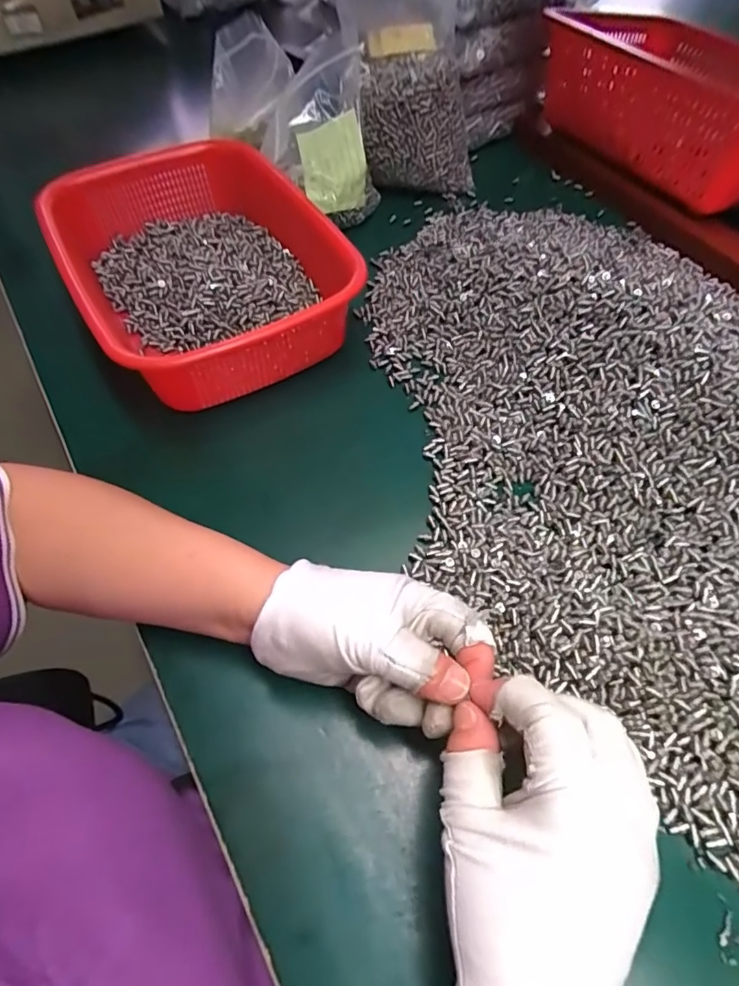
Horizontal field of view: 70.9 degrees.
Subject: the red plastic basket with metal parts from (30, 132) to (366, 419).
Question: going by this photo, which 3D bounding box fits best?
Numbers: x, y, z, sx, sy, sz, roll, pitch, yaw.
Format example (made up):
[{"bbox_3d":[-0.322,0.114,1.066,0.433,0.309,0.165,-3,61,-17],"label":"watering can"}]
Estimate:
[{"bbox_3d":[-0.143,-0.193,0.451,0.201,0.077,0.281,-30,62,-16],"label":"red plastic basket with metal parts"}]

